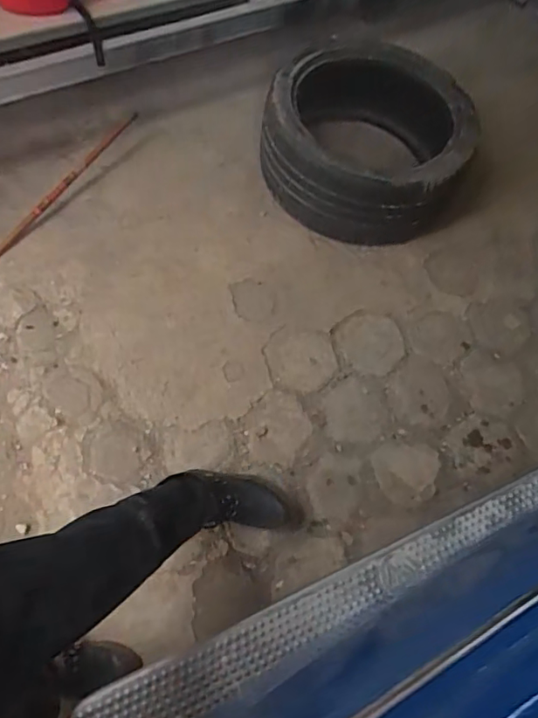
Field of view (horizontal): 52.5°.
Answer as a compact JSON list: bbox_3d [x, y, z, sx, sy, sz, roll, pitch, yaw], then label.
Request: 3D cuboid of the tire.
[{"bbox_3d":[0.281,-0.638,1.607,0.556,0.277,0.508,2,63,-5],"label":"tire"}]

